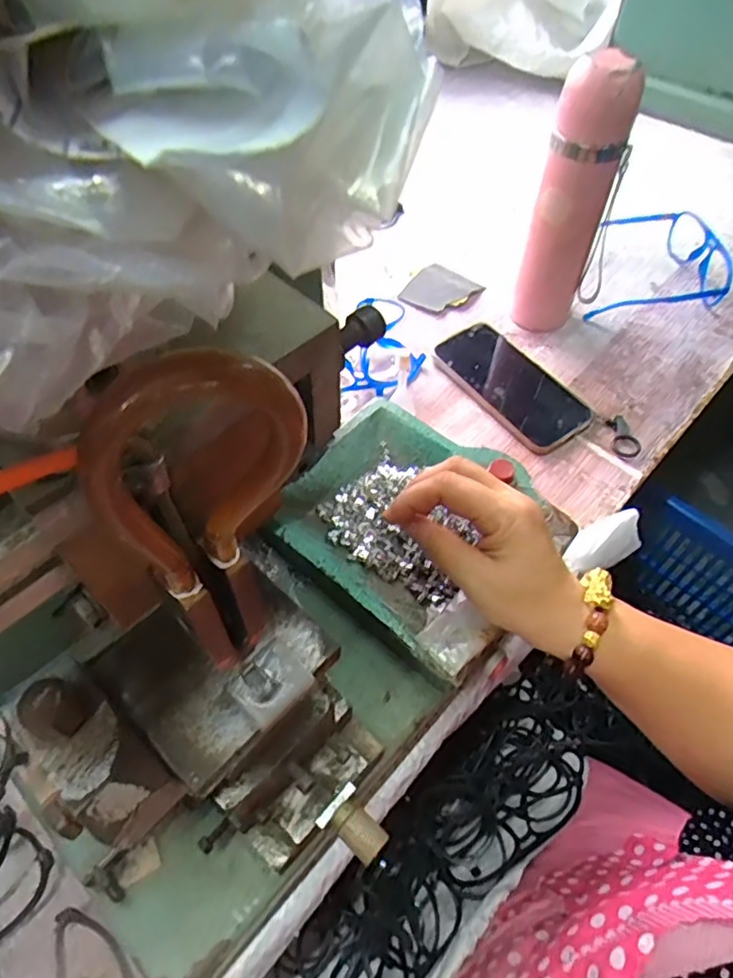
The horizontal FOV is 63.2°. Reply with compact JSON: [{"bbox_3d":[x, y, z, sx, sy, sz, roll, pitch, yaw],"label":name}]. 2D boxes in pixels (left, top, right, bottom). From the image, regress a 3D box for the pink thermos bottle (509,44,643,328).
[{"bbox_3d":[0.185,-0.257,0.543,0.060,0.241,0.056,19,57,13],"label":"pink thermos bottle"}]

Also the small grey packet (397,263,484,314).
[{"bbox_3d":[0.080,-0.223,0.666,0.065,0.007,0.076,37,63,23],"label":"small grey packet"}]

